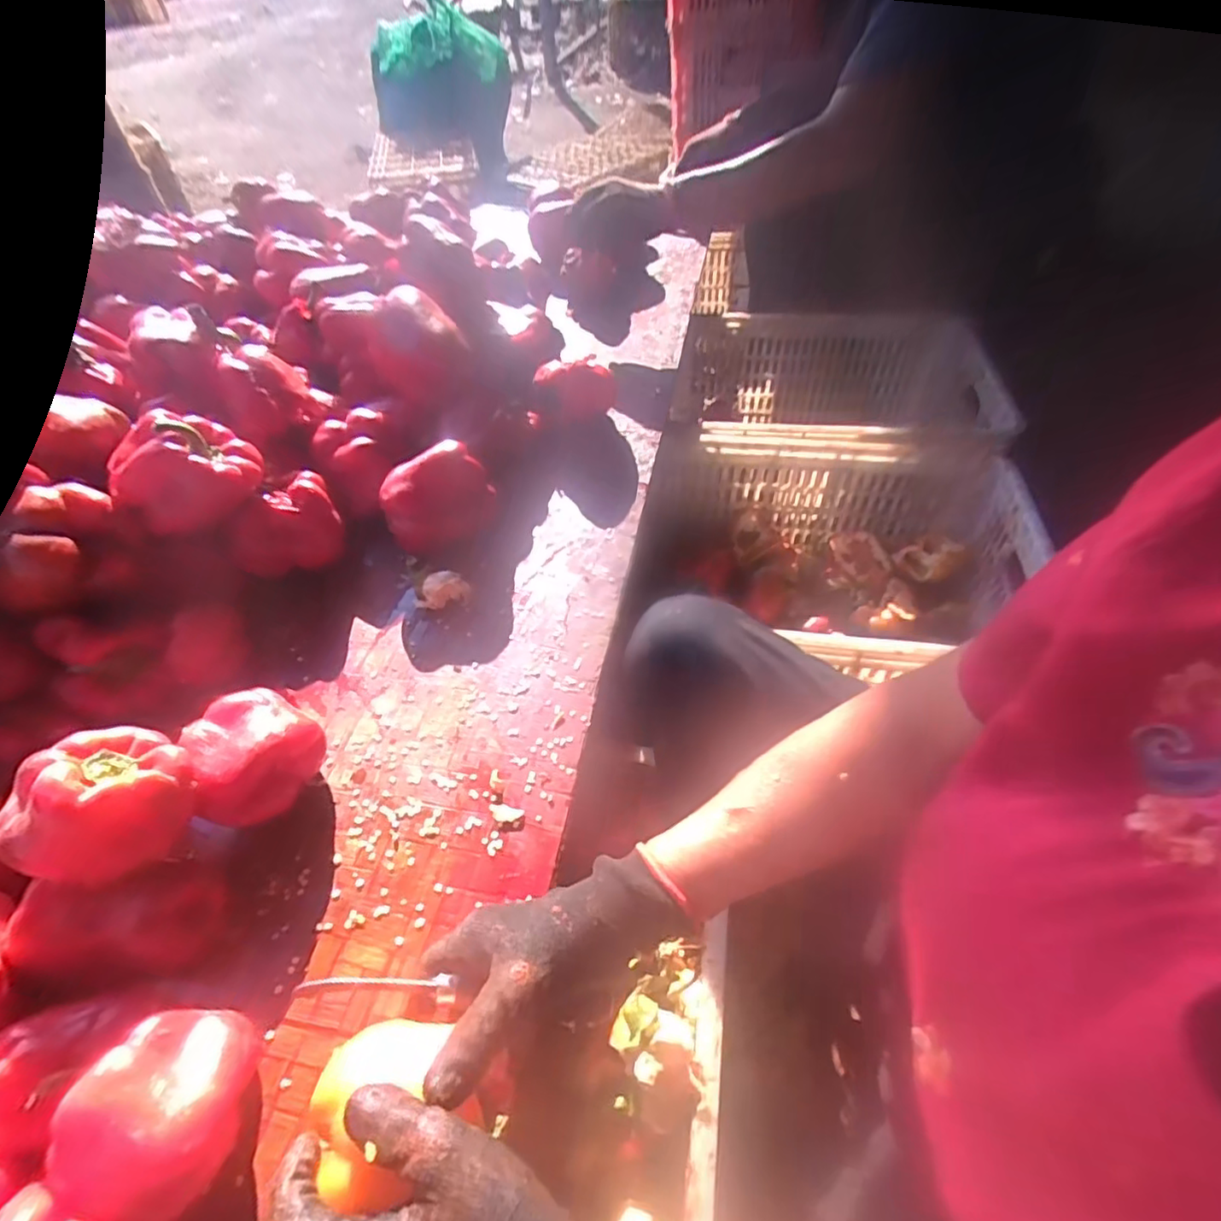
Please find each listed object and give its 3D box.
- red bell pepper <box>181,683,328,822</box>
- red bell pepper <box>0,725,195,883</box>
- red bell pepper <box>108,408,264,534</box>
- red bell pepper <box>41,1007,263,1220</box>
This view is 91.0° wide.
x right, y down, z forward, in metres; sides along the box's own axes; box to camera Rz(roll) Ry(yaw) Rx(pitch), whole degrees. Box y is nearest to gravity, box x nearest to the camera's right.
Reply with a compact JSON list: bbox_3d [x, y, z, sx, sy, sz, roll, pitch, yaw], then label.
[{"bbox_3d":[-0.251,0.106,0.439,0.075,0.077,0.082,-1,50,2],"label":"red bell pepper"},{"bbox_3d":[-0.305,0.116,0.361,0.073,0.067,0.092,19,54,19],"label":"red bell pepper"},{"bbox_3d":[-0.367,-0.118,0.526,0.108,0.090,0.082,-22,52,-14],"label":"red bell pepper"},{"bbox_3d":[-0.230,0.262,0.317,0.068,0.069,0.082,7,51,8],"label":"red bell pepper"}]

